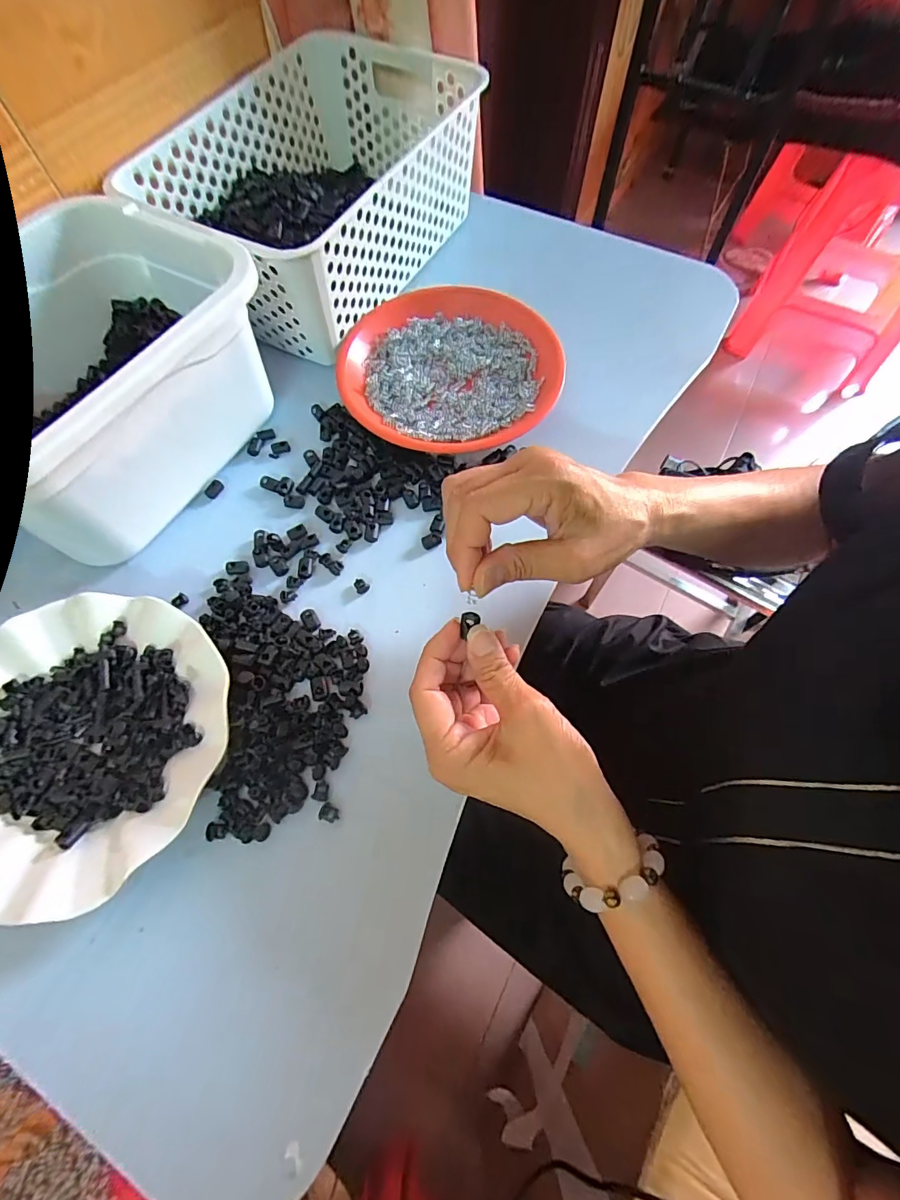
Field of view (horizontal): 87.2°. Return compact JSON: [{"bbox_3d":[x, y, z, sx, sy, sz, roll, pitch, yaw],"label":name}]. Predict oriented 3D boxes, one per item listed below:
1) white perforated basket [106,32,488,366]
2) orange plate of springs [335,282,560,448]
[{"bbox_3d":[-0.118,-0.396,0.455,0.203,0.101,0.303,30,70,12],"label":"white perforated basket"},{"bbox_3d":[-0.003,-0.214,0.431,0.194,0.018,0.184,0,69,1],"label":"orange plate of springs"}]

